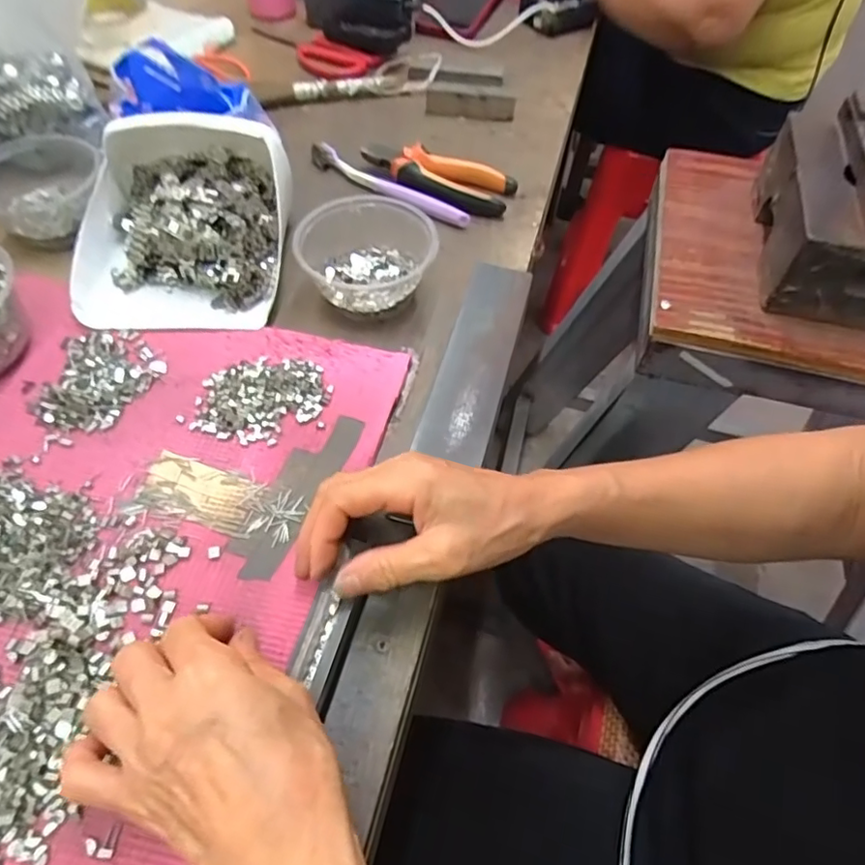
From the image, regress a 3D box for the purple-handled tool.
[{"bbox_3d":[-0.046,-0.234,0.556,0.182,0.018,0.020,33,60,20],"label":"purple-handled tool"}]

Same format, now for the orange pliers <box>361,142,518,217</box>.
[{"bbox_3d":[0.002,-0.243,0.560,0.147,0.022,0.058,22,57,14],"label":"orange pliers"}]

